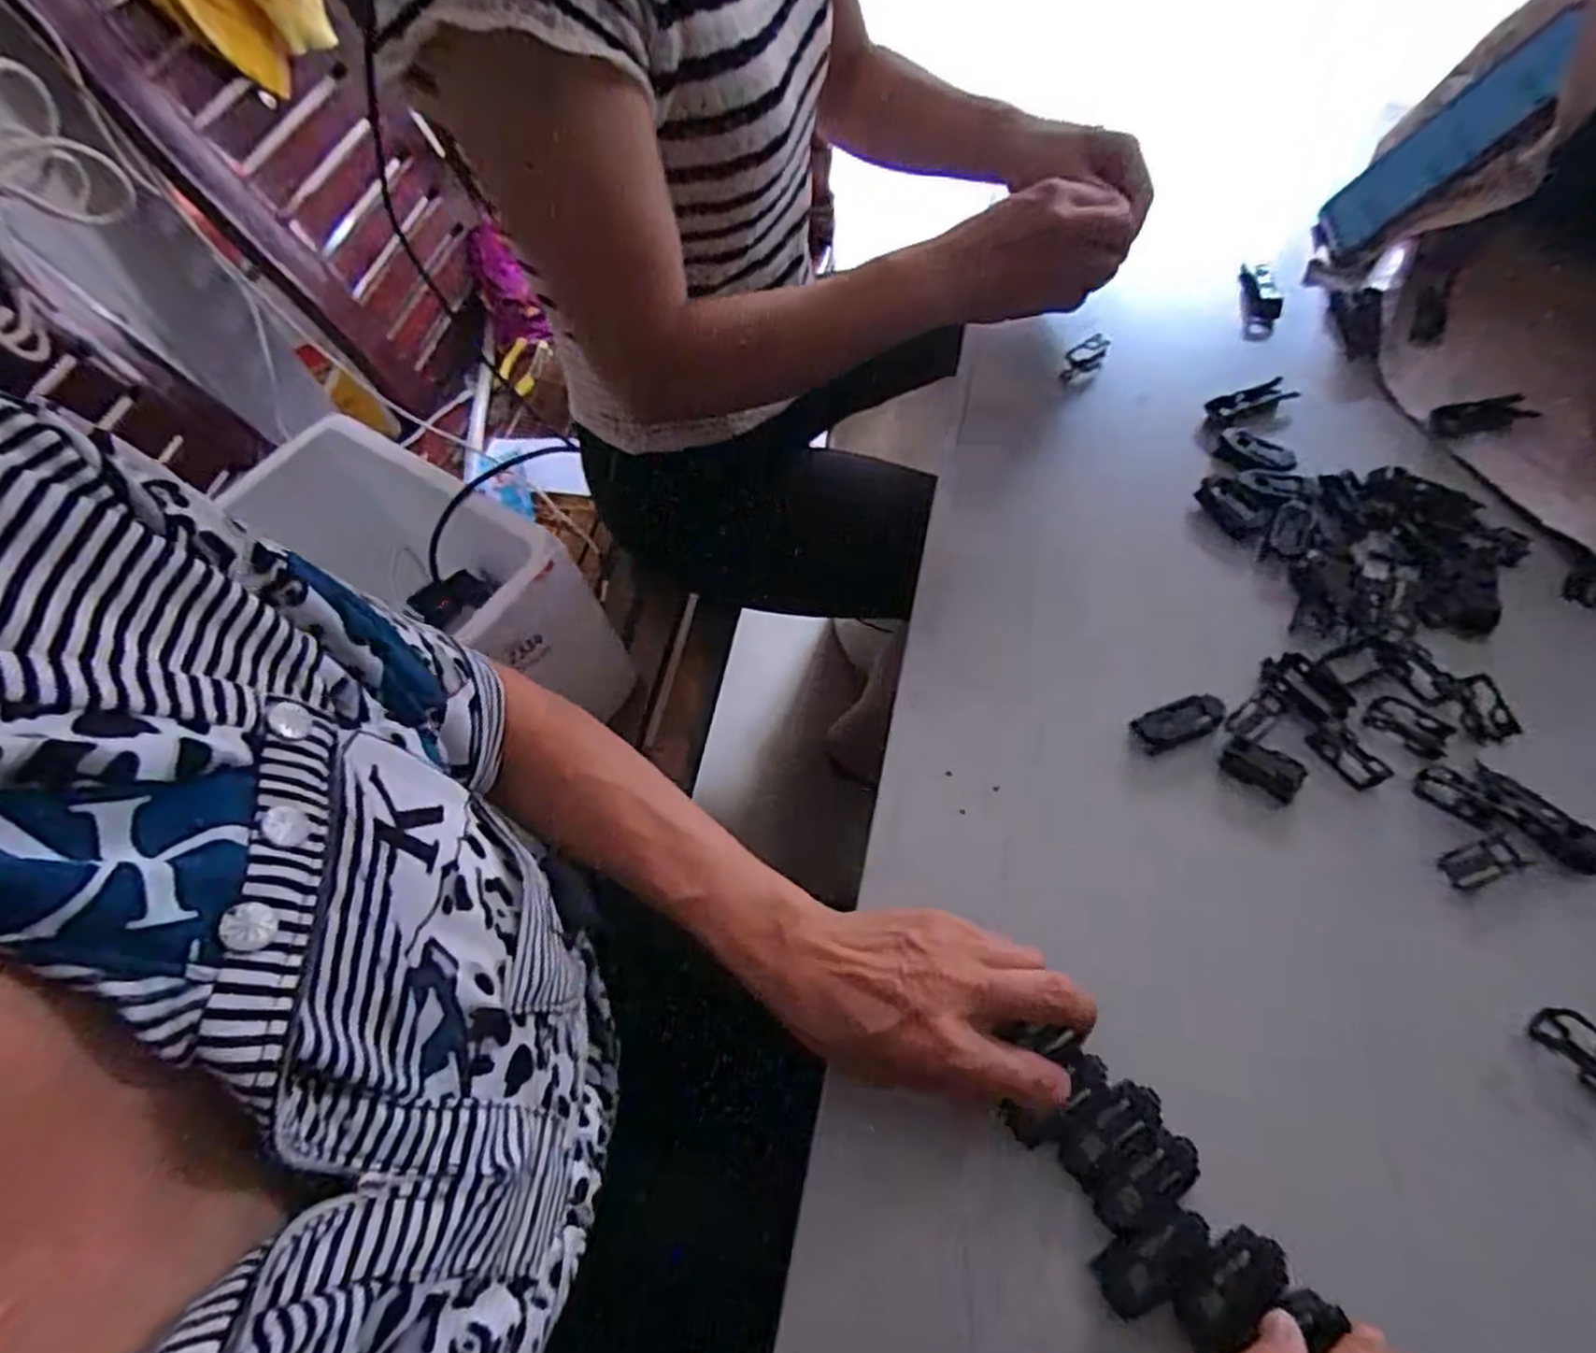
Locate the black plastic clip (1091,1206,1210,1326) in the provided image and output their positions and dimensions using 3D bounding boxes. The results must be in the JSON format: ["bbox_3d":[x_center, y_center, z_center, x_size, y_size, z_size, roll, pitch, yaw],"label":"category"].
[{"bbox_3d":[0.150,0.246,0.313,0.050,0.008,0.024,-27,63,-11],"label":"black plastic clip"}]

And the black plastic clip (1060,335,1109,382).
[{"bbox_3d":[0.217,-0.239,0.558,0.017,0.020,0.041,39,70,22],"label":"black plastic clip"}]

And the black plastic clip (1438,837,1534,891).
[{"bbox_3d":[0.347,0.094,0.379,0.037,0.005,0.019,-21,62,-7],"label":"black plastic clip"}]

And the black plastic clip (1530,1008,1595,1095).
[{"bbox_3d":[0.357,0.171,0.338,0.025,0.007,0.040,-34,64,-14],"label":"black plastic clip"}]

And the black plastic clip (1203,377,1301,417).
[{"bbox_3d":[0.321,-0.197,0.530,0.065,0.007,0.019,-18,61,-6],"label":"black plastic clip"}]

